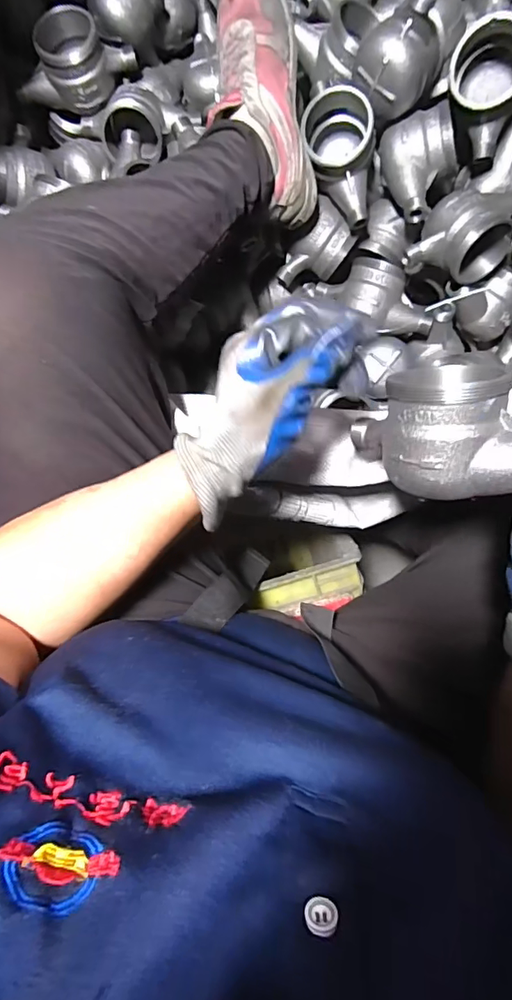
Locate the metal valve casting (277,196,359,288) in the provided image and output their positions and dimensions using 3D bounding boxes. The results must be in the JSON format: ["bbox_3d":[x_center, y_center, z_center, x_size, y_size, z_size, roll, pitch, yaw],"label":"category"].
[{"bbox_3d":[0.085,-0.336,0.621,0.063,0.066,0.101,26,136,-14],"label":"metal valve casting"}]

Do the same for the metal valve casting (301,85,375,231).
[{"bbox_3d":[0.094,-0.387,0.538,0.080,0.071,0.126,-6,95,-1],"label":"metal valve casting"}]

